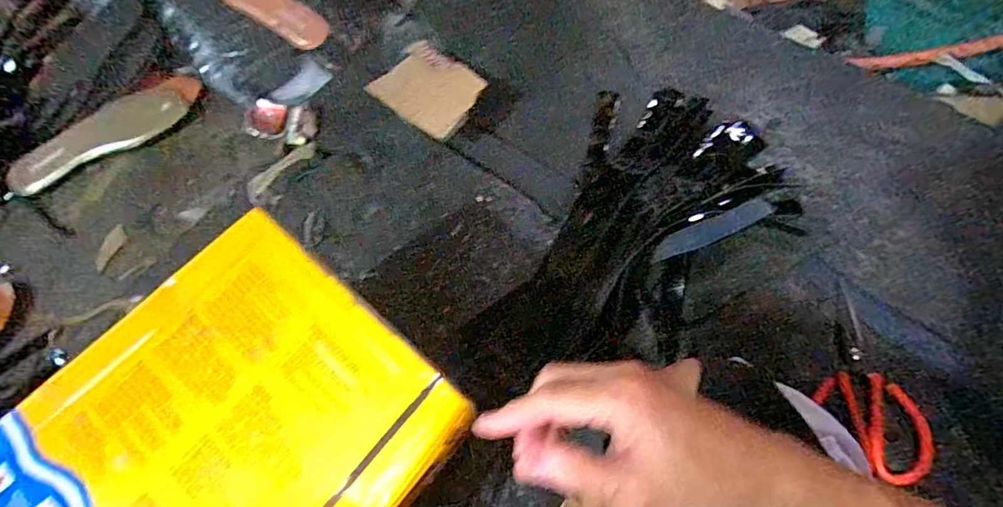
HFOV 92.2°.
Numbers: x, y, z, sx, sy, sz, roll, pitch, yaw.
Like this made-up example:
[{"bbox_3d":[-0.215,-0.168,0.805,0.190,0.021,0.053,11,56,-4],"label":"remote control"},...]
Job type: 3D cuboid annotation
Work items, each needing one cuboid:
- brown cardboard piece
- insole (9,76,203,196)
[{"bbox_3d":[-0.101,-0.238,0.690,0.144,0.017,0.124,33,65,16],"label":"brown cardboard piece"},{"bbox_3d":[-0.622,-0.197,0.761,0.297,0.032,0.102,-33,66,-18],"label":"insole"}]

